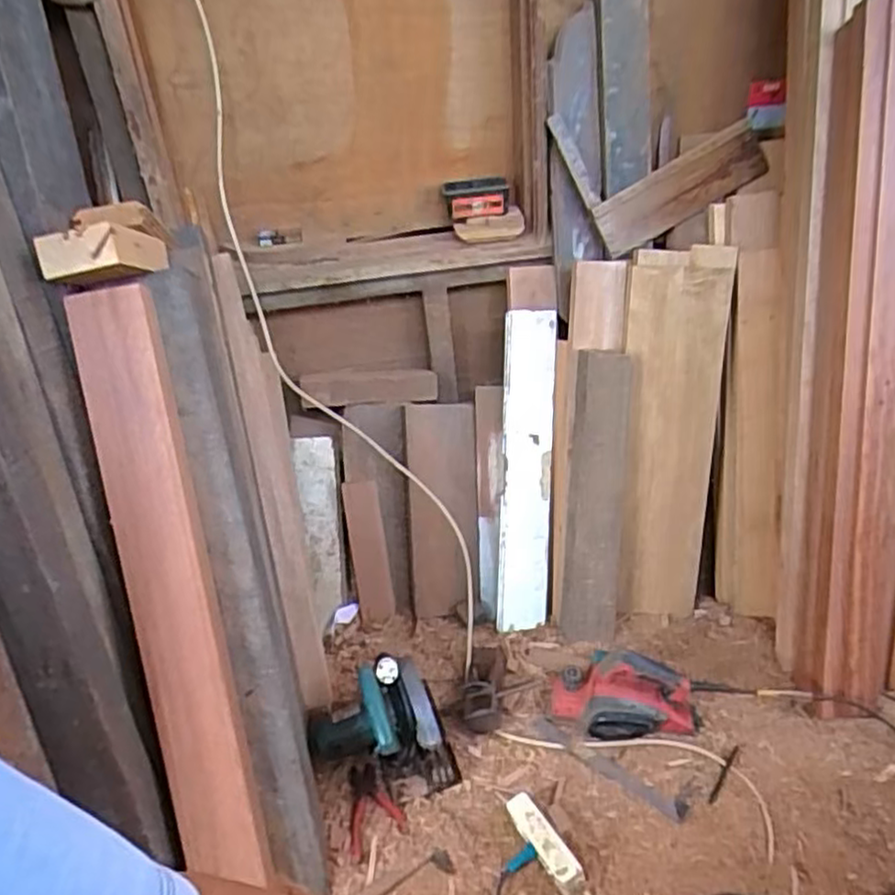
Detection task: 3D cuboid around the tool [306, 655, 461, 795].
[{"bbox_3d":[-0.123,0.486,1.275,0.243,0.197,0.189,-10,32,-7],"label":"tool"}]

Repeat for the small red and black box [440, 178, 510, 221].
[{"bbox_3d":[0.064,-0.515,1.495,0.136,0.077,0.061,-8,32,-5],"label":"small red and black box"}]

